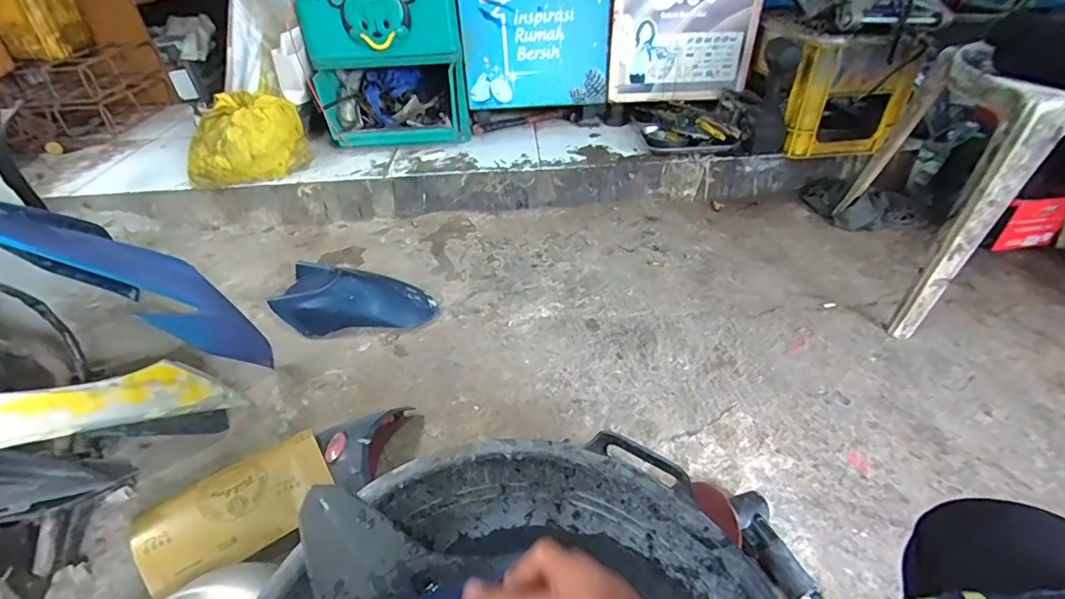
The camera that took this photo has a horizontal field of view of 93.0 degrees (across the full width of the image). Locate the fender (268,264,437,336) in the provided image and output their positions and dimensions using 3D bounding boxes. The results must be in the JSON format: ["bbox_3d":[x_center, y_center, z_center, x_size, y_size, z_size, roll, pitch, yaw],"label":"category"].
[{"bbox_3d":[-0.362,0.002,1.033,0.302,0.078,0.161,3,40,7],"label":"fender"}]

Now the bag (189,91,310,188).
[{"bbox_3d":[-0.739,-0.416,1.297,0.286,0.174,0.185,-20,40,-23],"label":"bag"}]

